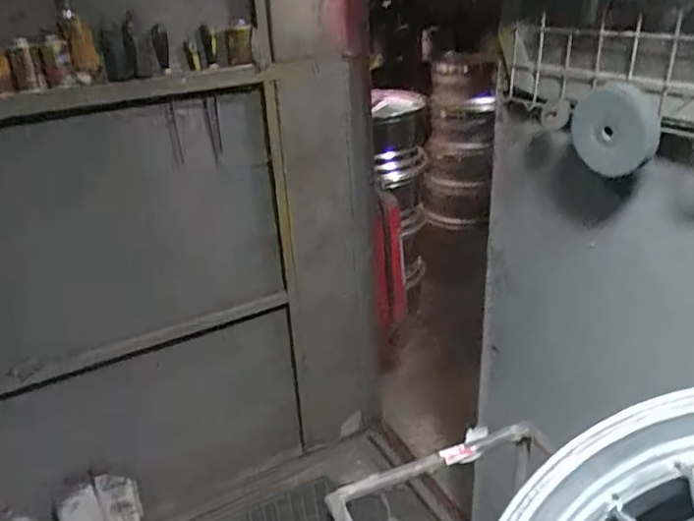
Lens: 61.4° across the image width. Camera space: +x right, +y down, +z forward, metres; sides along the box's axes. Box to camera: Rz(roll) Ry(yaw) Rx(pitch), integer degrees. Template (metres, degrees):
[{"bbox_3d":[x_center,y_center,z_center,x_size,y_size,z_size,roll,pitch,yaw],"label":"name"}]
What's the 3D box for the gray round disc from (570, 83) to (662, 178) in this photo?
[{"bbox_3d":[0.349,-0.170,0.766,0.031,0.114,0.123,-15,26,-22],"label":"gray round disc"}]

